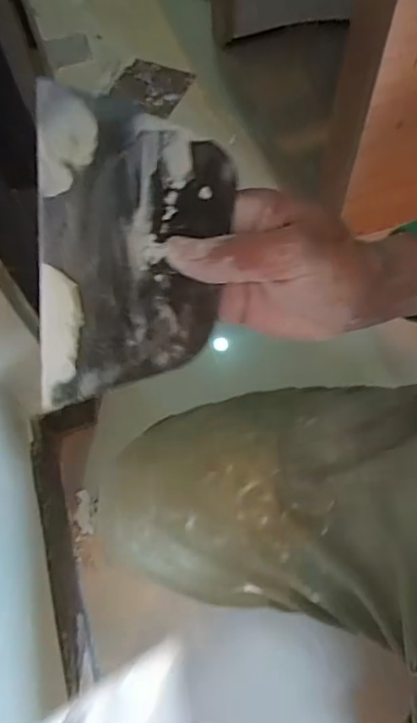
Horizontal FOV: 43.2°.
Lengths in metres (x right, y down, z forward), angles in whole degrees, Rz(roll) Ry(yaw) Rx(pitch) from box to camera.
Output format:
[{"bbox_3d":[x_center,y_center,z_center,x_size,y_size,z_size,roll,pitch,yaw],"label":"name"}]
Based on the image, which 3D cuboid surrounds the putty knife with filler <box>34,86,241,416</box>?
[{"bbox_3d":[-0.035,-0.048,0.265,0.095,0.144,0.006,-6,31,-28],"label":"putty knife with filler"}]

